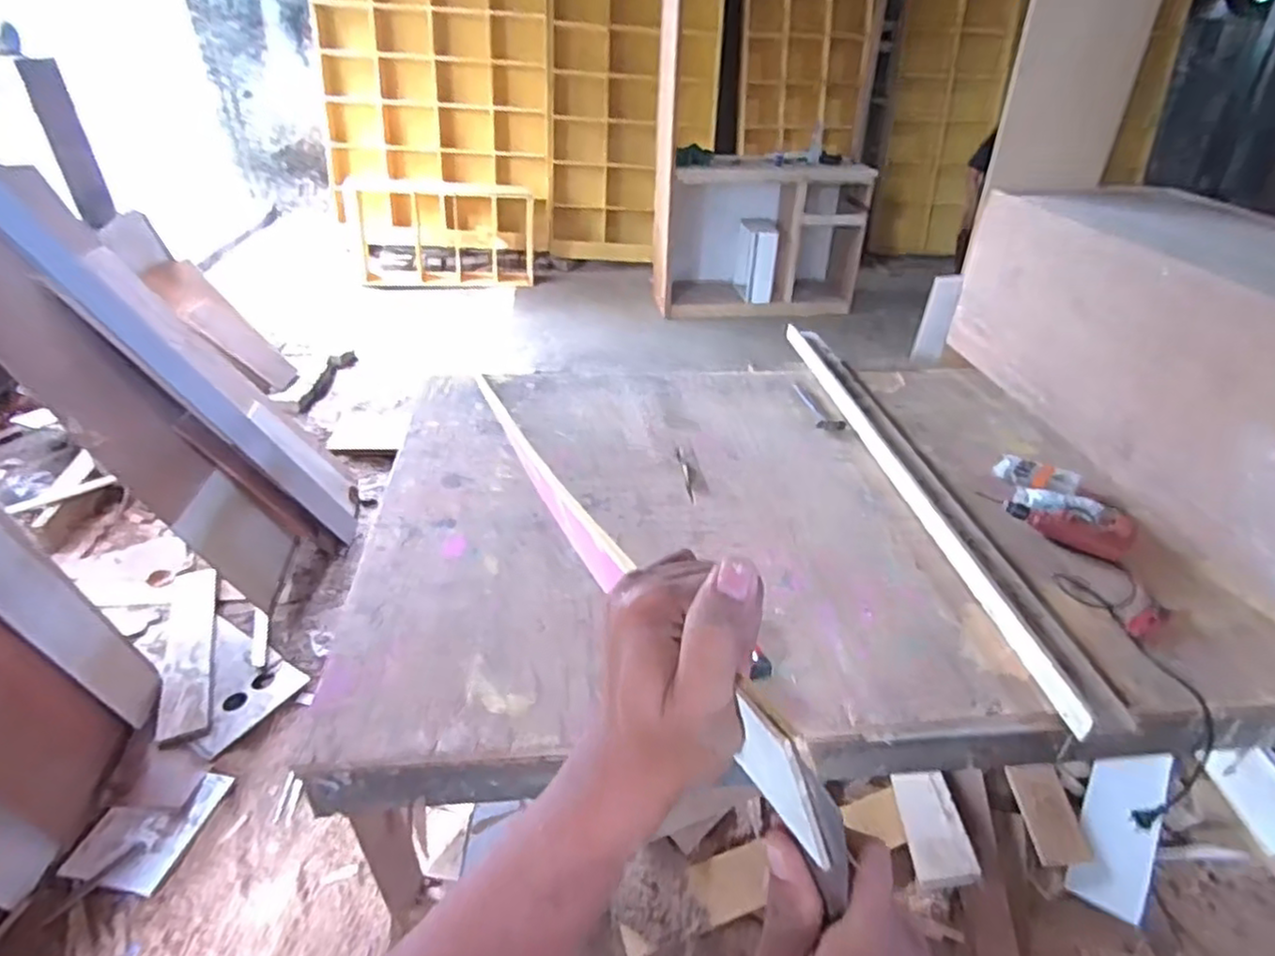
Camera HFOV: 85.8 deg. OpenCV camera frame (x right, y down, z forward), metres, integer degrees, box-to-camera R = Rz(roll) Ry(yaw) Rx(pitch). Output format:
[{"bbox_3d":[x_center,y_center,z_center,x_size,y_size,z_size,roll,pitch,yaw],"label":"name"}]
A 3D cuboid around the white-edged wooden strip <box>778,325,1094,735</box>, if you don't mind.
[{"bbox_3d":[0.597,-0.055,1.661,0.049,0.042,1.543,-3,33,-5],"label":"white-edged wooden strip"}]

